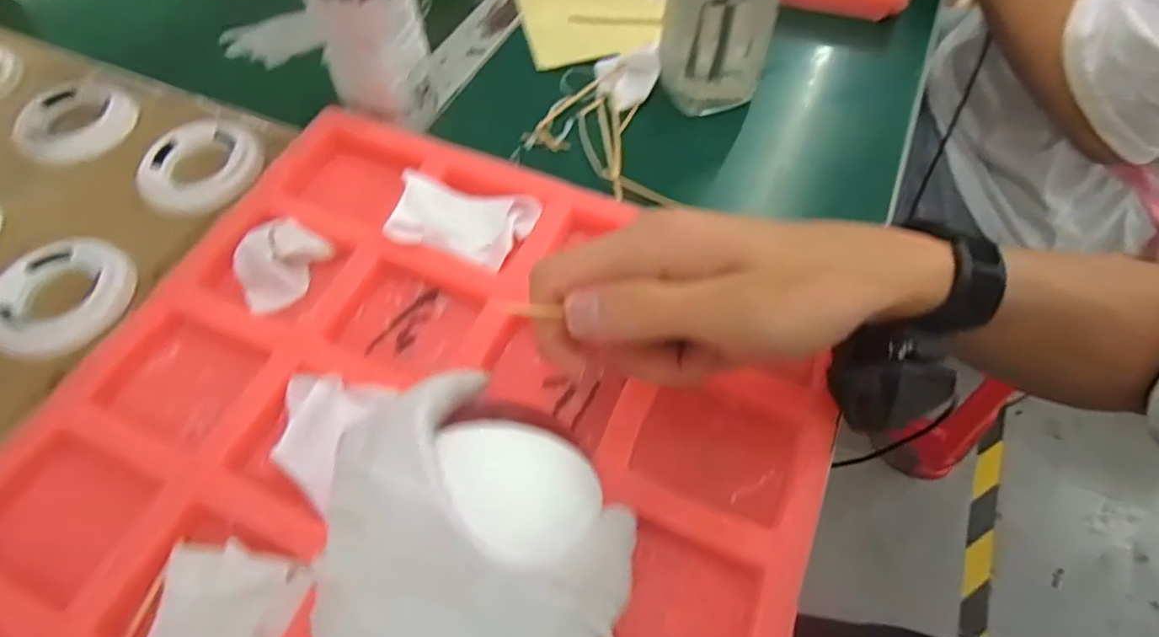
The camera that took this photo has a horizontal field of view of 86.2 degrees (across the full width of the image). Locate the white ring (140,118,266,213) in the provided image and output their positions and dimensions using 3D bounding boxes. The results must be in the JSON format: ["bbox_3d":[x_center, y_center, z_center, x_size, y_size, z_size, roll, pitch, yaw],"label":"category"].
[{"bbox_3d":[-0.234,-0.096,0.384,0.070,0.012,0.070,0,57,0],"label":"white ring"}]

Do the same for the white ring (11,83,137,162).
[{"bbox_3d":[-0.335,-0.132,0.413,0.067,0.017,0.067,0,57,0],"label":"white ring"}]

